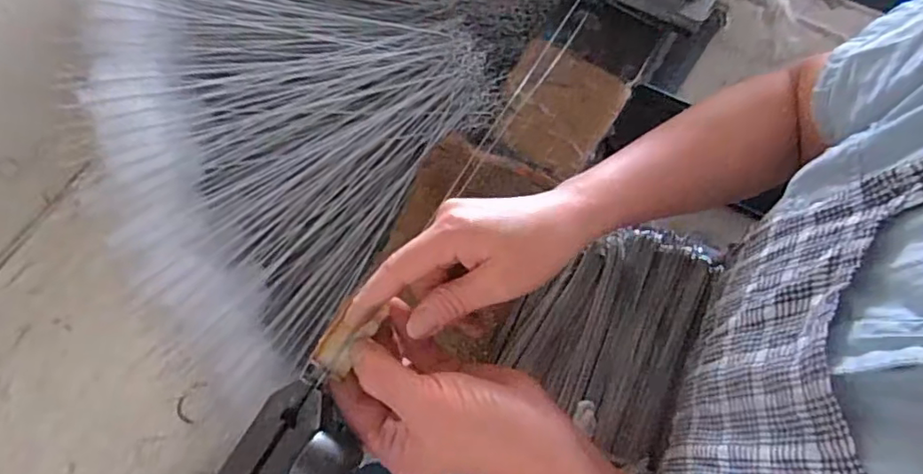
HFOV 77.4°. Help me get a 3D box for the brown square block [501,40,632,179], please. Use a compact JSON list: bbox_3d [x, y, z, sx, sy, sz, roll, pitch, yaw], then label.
[{"bbox_3d":[0.082,-0.114,0.500,0.095,0.014,0.113,29,72,14],"label":"brown square block"}]

